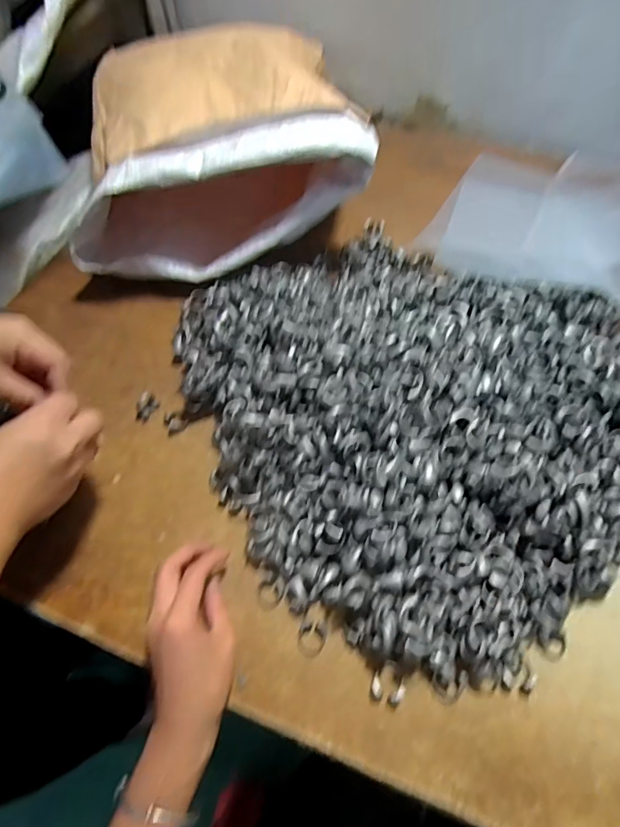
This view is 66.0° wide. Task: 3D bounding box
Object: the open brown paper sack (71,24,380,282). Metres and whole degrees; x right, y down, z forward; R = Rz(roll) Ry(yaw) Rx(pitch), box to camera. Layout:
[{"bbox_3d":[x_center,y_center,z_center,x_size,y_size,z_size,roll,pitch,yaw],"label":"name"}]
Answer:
[{"bbox_3d":[-0.120,-0.315,0.573,0.331,0.157,0.298,-15,60,-7],"label":"open brown paper sack"}]

